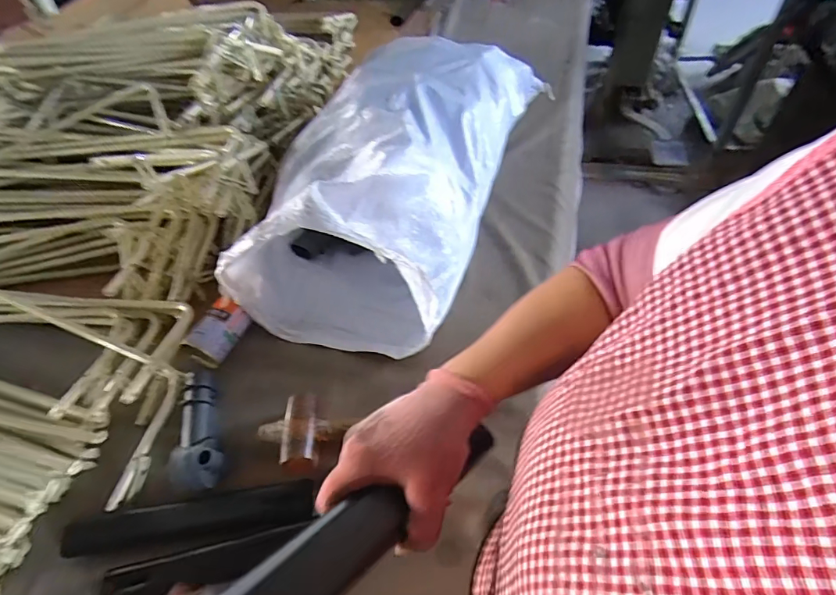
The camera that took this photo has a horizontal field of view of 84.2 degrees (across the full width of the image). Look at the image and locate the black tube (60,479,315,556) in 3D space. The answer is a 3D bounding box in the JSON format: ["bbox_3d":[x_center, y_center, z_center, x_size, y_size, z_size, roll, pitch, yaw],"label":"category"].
[{"bbox_3d":[-0.306,0.297,0.614,0.337,0.025,0.055,-9,52,-1],"label":"black tube"}]

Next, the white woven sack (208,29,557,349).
[{"bbox_3d":[-0.029,-0.254,0.854,0.344,0.256,0.707,17,55,18],"label":"white woven sack"}]

